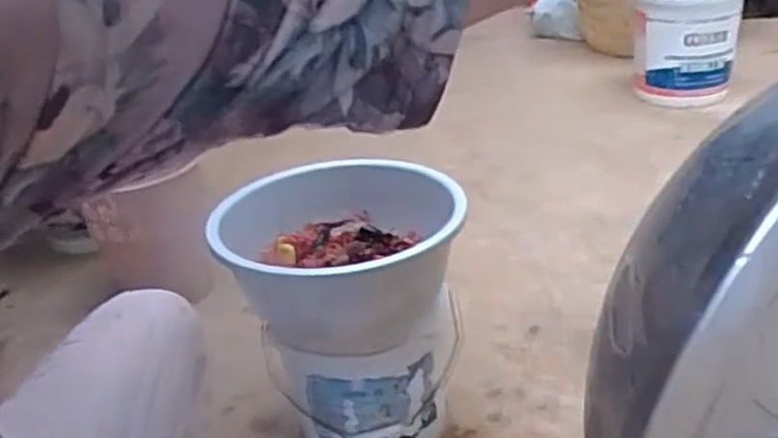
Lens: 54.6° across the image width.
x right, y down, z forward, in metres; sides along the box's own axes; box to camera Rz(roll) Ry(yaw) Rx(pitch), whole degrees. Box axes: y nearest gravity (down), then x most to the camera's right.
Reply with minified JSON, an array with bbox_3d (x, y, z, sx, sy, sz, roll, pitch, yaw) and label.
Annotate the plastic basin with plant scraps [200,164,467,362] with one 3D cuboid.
[{"bbox_3d":[-0.062,0.047,0.999,0.308,0.144,0.301,-4,28,3],"label":"plastic basin with plant scraps"}]

